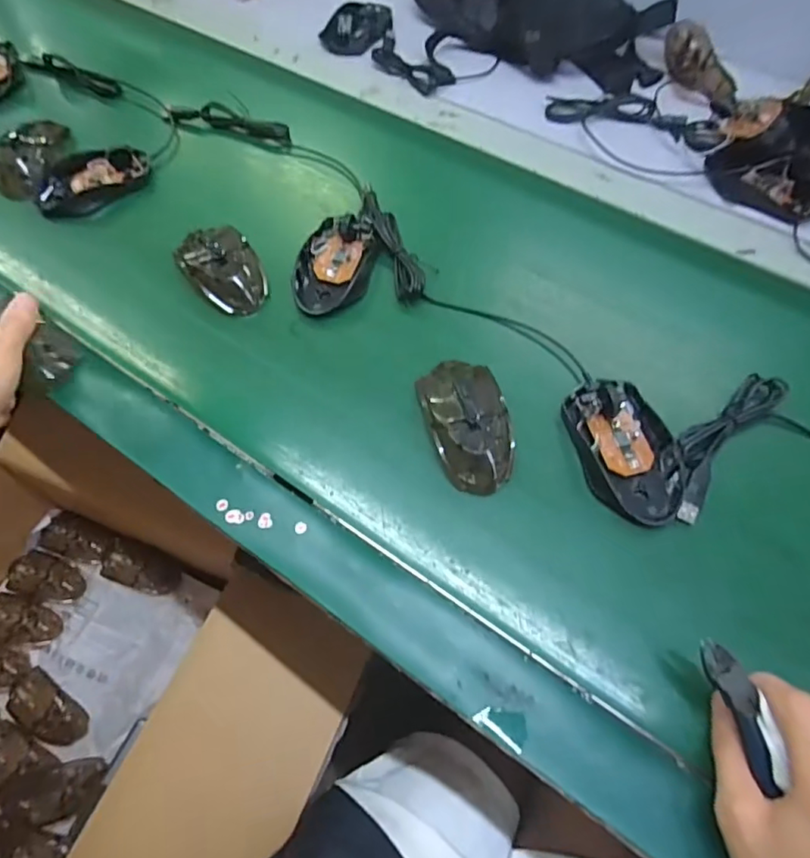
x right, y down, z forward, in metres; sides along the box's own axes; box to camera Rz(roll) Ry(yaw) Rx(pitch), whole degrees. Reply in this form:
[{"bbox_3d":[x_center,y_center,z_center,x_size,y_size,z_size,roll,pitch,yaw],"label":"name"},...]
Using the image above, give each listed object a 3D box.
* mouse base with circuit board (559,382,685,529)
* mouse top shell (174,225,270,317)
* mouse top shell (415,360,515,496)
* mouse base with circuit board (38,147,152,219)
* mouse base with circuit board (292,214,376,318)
[{"bbox_3d":[0.161,0.010,0.405,0.064,0.019,0.115,-12,63,-5],"label":"mouse base with circuit board"},{"bbox_3d":[-0.163,-0.145,0.500,0.061,0.036,0.096,-28,66,-13],"label":"mouse top shell"},{"bbox_3d":[0.046,-0.007,0.424,0.060,0.040,0.112,-10,63,-4],"label":"mouse top shell"},{"bbox_3d":[-0.316,-0.254,0.564,0.110,0.026,0.062,-41,69,-18],"label":"mouse base with circuit board"},{"bbox_3d":[-0.064,-0.149,0.504,0.062,0.024,0.101,10,64,6],"label":"mouse base with circuit board"}]

